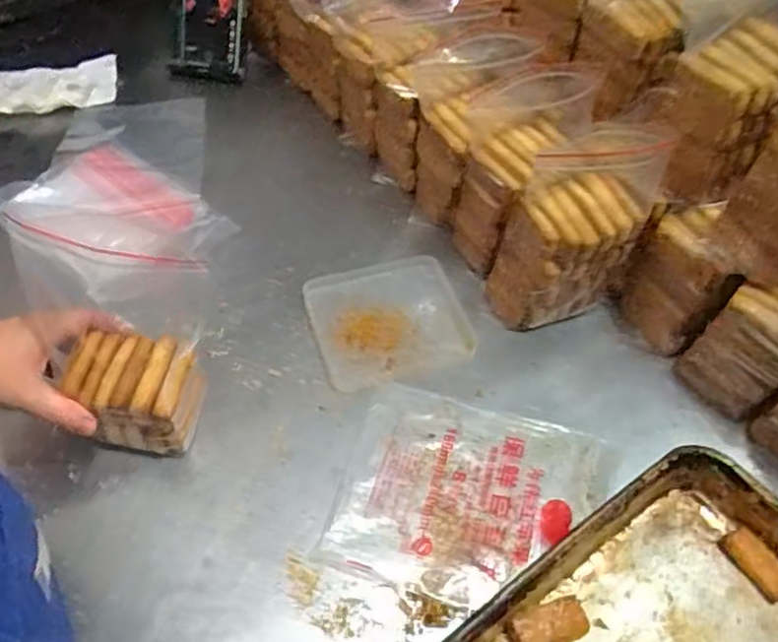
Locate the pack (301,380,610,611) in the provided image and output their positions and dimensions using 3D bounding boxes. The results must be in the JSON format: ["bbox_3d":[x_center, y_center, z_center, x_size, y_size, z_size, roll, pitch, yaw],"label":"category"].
[{"bbox_3d":[0.067,0.143,0.545,0.208,0.009,0.168,14,53,8],"label":"pack"}]

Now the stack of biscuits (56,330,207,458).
[{"bbox_3d":[-0.209,0.060,0.555,0.098,0.072,0.074,7,53,2],"label":"stack of biscuits"}]

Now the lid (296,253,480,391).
[{"bbox_3d":[0.000,-0.001,0.655,0.146,0.010,0.134,-12,54,-12],"label":"lid"}]

